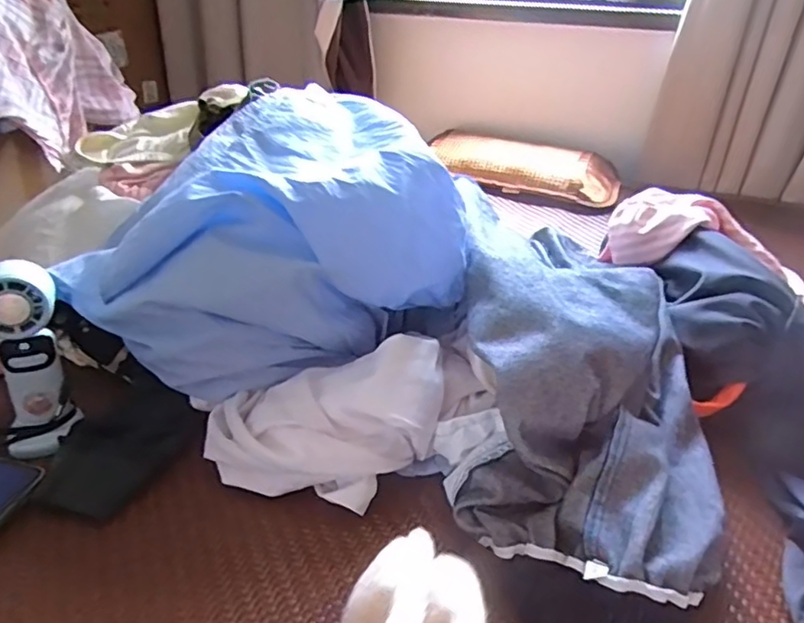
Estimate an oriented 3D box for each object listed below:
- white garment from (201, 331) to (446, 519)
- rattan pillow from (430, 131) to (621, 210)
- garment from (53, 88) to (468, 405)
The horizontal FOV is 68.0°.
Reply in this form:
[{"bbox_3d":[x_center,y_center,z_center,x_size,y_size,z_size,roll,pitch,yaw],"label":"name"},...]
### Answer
[{"bbox_3d":[-0.069,0.090,0.511,0.208,0.103,0.104,0,31,-4],"label":"white garment"},{"bbox_3d":[0.247,-0.301,1.227,0.387,0.078,0.154,11,32,15],"label":"rattan pillow"},{"bbox_3d":[-0.152,-0.080,0.611,0.364,0.201,0.268,-9,32,-18],"label":"garment"}]

